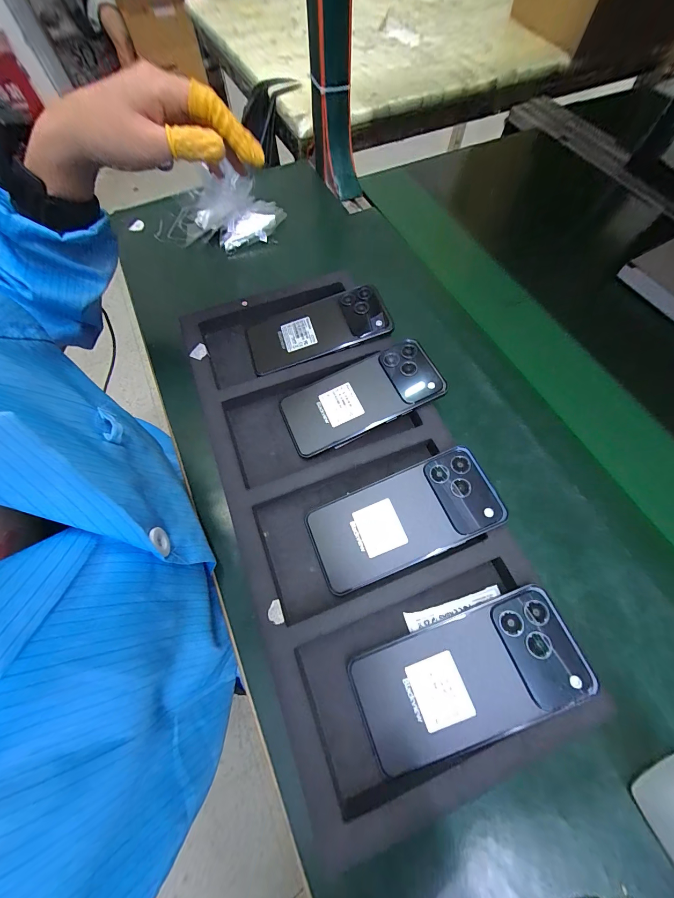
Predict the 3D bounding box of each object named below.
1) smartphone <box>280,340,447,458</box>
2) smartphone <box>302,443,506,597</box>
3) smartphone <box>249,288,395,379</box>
[{"bbox_3d":[0.023,-0.054,0.319,0.159,0.007,0.078,-27,70,2],"label":"smartphone"},{"bbox_3d":[0.056,0.060,0.269,0.161,0.005,0.073,-24,71,1],"label":"smartphone"},{"bbox_3d":[-0.024,-0.136,0.356,0.161,0.007,0.071,-20,72,3],"label":"smartphone"}]

